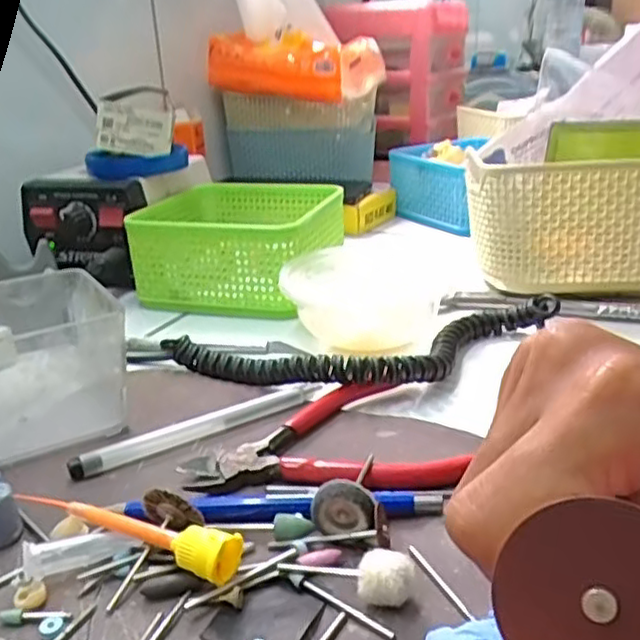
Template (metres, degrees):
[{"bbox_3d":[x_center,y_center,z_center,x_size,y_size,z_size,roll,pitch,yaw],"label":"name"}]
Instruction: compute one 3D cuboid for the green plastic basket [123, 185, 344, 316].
[{"bbox_3d":[-0.057,-0.058,0.519,0.129,0.063,0.131,6,24,18],"label":"green plastic basket"}]

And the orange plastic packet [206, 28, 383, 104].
[{"bbox_3d":[-0.029,-0.267,0.715,0.162,0.061,0.092,16,28,36],"label":"orange plastic packet"}]

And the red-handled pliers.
[{"bbox_3d":[-0.003,0.058,0.295,0.104,0.012,0.085,-12,25,-24],"label":"red-handled pliers"}]

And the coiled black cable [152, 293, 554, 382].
[{"bbox_3d":[0.026,0.016,0.376,0.221,0.027,0.077,-4,23,-5],"label":"coiled black cable"}]

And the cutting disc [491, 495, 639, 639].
[{"bbox_3d":[0.043,0.045,0.108,0.030,0.030,0.004,19,5,21],"label":"cutting disc"}]

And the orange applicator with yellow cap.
[{"bbox_3d":[-0.070,0.076,0.246,0.088,0.019,0.014,8,25,22],"label":"orange applicator with yellow cap"}]

